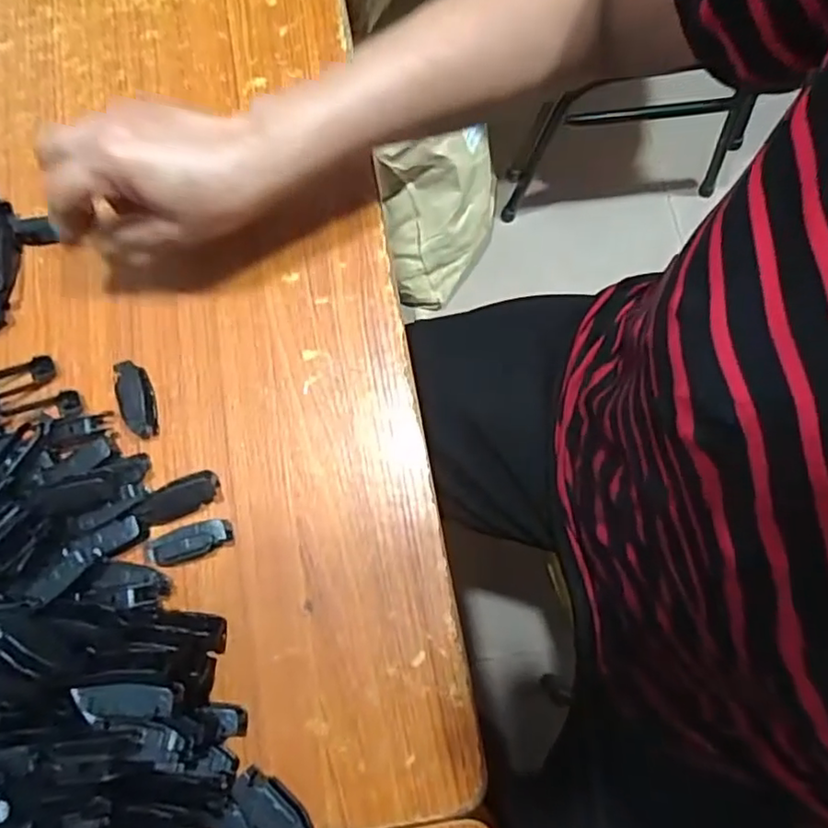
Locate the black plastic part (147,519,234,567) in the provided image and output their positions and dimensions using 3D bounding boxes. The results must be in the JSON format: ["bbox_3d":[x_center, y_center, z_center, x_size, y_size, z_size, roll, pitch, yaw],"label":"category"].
[{"bbox_3d":[-0.134,0.077,0.358,0.047,0.018,0.018,-24,78,-4],"label":"black plastic part"}]

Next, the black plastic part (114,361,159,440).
[{"bbox_3d":[-0.179,-0.009,0.384,0.020,0.014,0.049,-20,77,-3],"label":"black plastic part"}]

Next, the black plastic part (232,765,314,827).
[{"bbox_3d":[-0.076,0.214,0.322,0.050,0.010,0.021,41,82,10],"label":"black plastic part"}]

